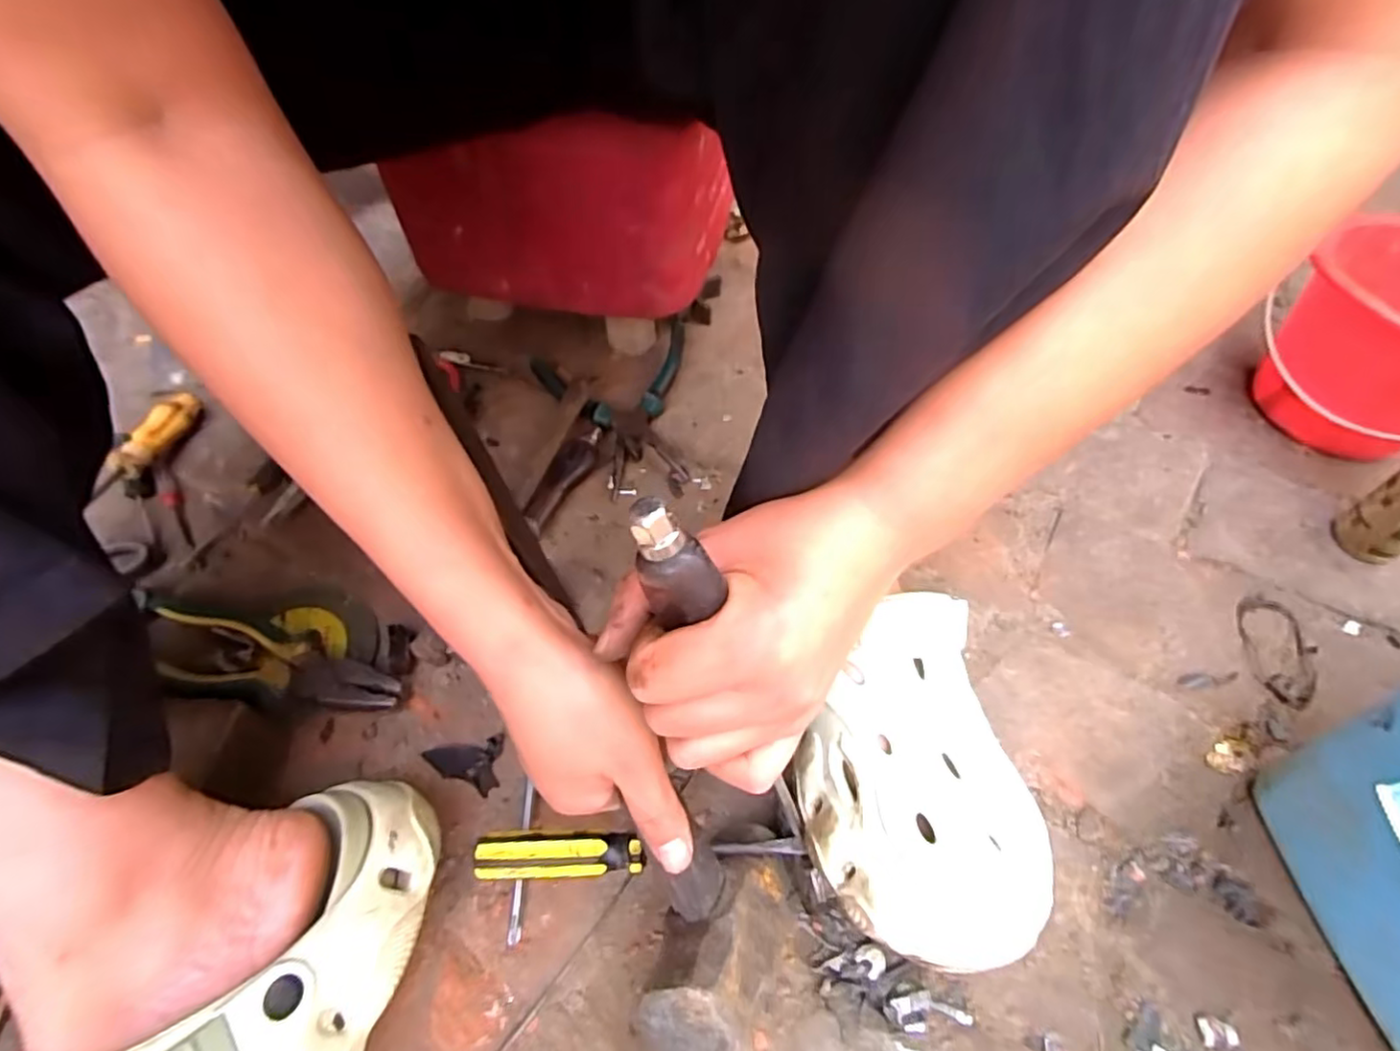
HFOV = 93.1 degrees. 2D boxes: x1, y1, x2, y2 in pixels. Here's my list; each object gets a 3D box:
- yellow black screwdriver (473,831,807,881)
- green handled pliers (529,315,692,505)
[{"bbox_3d":[-0.029,0.162,0.328,0.157,0.021,0.020,-1,53,-1],"label":"yellow black screwdriver"},{"bbox_3d":[-0.067,-0.101,0.568,0.136,0.032,0.160,-11,53,-8],"label":"green handled pliers"}]

